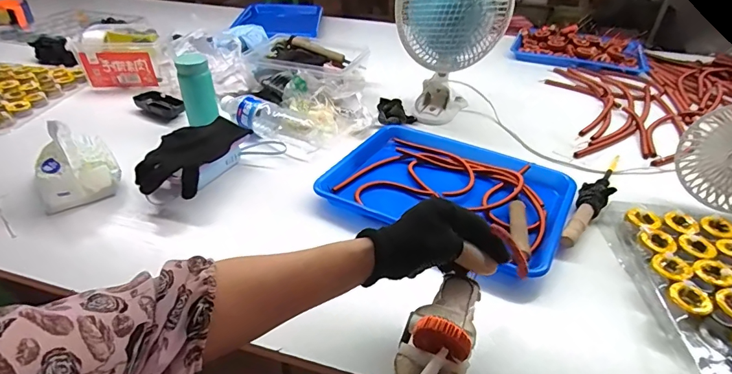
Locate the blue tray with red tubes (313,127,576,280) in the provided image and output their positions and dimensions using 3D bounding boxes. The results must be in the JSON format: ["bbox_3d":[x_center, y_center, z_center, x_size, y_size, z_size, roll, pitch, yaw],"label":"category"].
[{"bbox_3d":[0.126,-0.005,0.633,0.326,0.033,0.250,23,41,25],"label":"blue tray with red tubes"}]

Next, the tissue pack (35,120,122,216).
[{"bbox_3d":[-0.420,-0.034,0.615,0.100,0.090,0.103,-19,41,-27],"label":"tissue pack"}]

